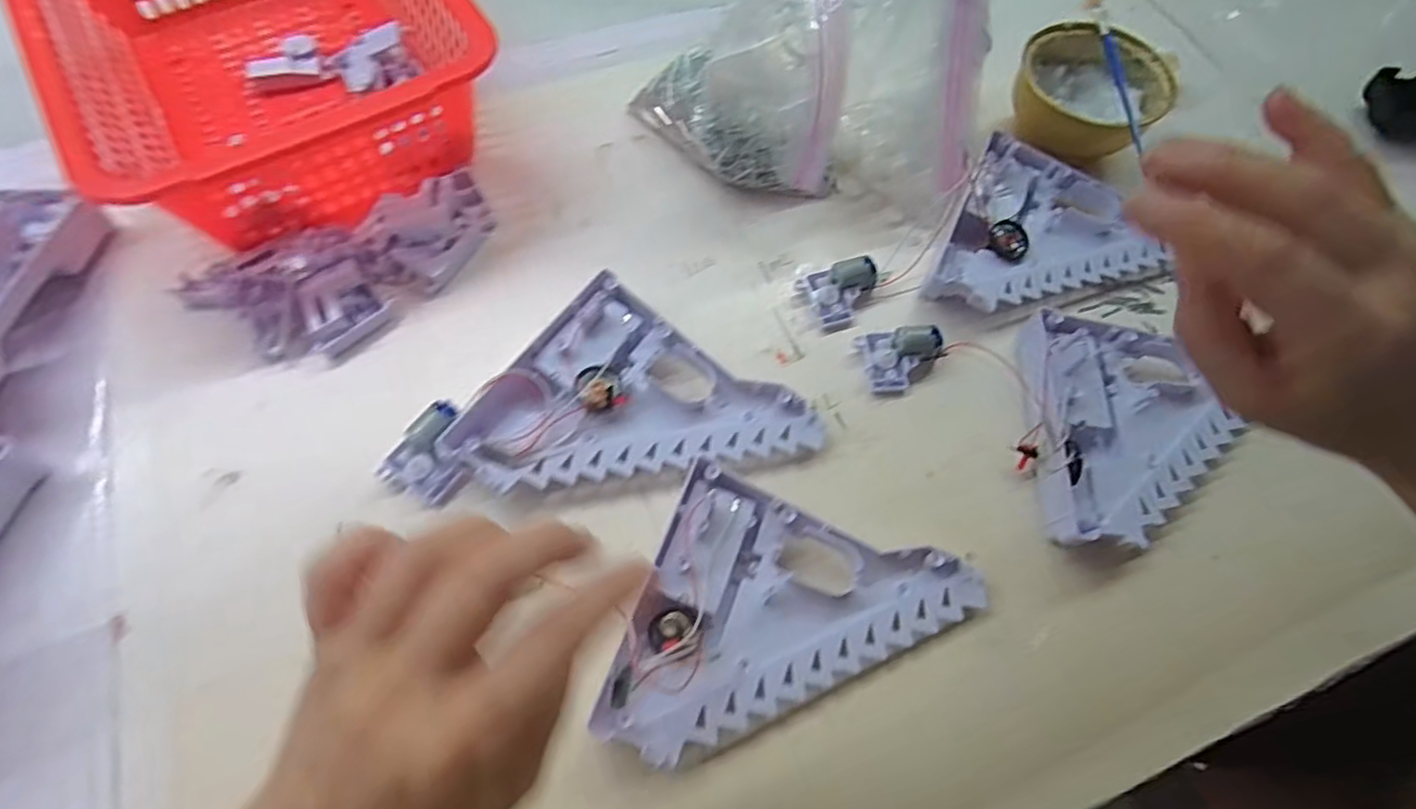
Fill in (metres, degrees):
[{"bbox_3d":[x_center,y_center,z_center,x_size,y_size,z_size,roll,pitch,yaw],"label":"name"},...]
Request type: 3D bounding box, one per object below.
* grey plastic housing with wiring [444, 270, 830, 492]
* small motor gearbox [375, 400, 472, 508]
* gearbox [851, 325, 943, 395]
[{"bbox_3d":[-0.037,0.017,0.364,0.156,0.031,0.130,33,66,11],"label":"grey plastic housing with wiring"},{"bbox_3d":[-0.146,0.029,0.358,0.037,0.022,0.051,36,66,12],"label":"small motor gearbox"},{"bbox_3d":[0.114,-0.028,0.395,0.046,0.020,0.035,-9,65,-9],"label":"gearbox"}]

